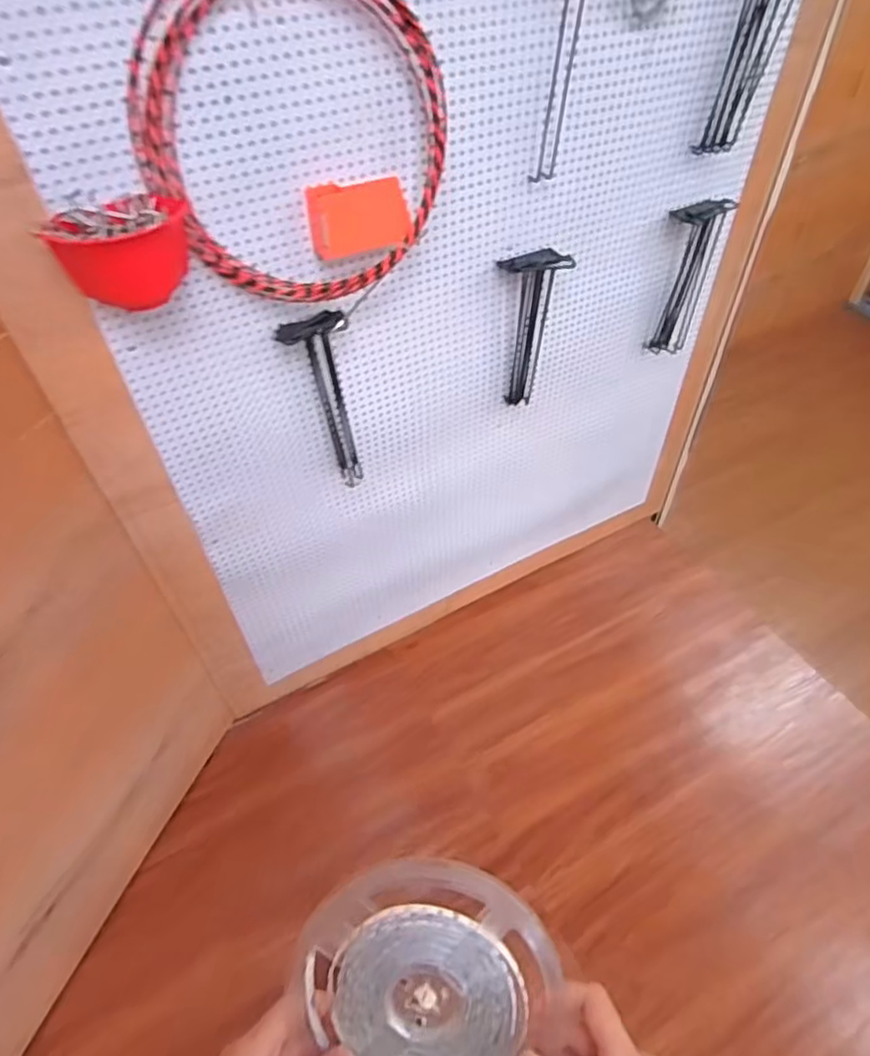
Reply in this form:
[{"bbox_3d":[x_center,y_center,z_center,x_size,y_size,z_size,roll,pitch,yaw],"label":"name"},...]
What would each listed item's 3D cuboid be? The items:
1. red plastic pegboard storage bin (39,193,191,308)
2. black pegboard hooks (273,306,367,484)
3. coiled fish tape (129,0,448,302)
[{"bbox_3d":[-0.358,-0.319,0.749,0.158,0.123,0.061,-29,53,-22],"label":"red plastic pegboard storage bin"},{"bbox_3d":[-0.180,-0.195,1.043,0.100,0.360,0.085,-12,49,-9],"label":"black pegboard hooks"},{"bbox_3d":[-0.158,-0.472,0.773,0.385,0.372,0.072,-24,51,-18],"label":"coiled fish tape"}]

